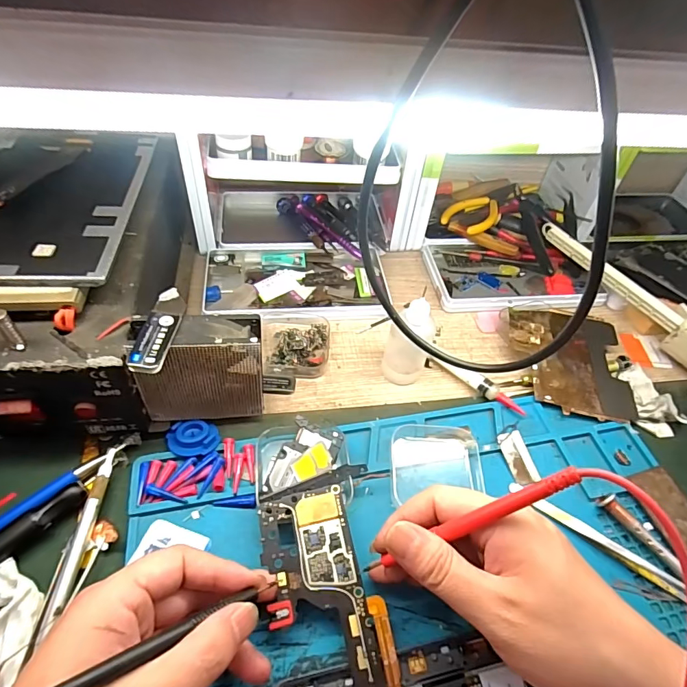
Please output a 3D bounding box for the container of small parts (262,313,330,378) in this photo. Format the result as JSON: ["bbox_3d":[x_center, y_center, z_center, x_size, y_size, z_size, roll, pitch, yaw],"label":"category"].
[{"bbox_3d":[-0.042,-0.003,0.379,0.058,0.021,0.063,1,49,-6],"label":"container of small parts"}]

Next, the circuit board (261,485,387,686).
[{"bbox_3d":[-0.008,0.144,0.244,0.052,0.008,0.121,-15,59,-19],"label":"circuit board"}]

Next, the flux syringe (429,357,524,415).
[{"bbox_3d":[0.112,0.033,0.364,0.085,0.013,0.012,32,53,20],"label":"flux syringe"}]

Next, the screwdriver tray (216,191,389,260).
[{"bbox_3d":[-0.045,-0.143,0.492,0.181,0.030,0.119,4,49,-3],"label":"screwdriver tray"}]

